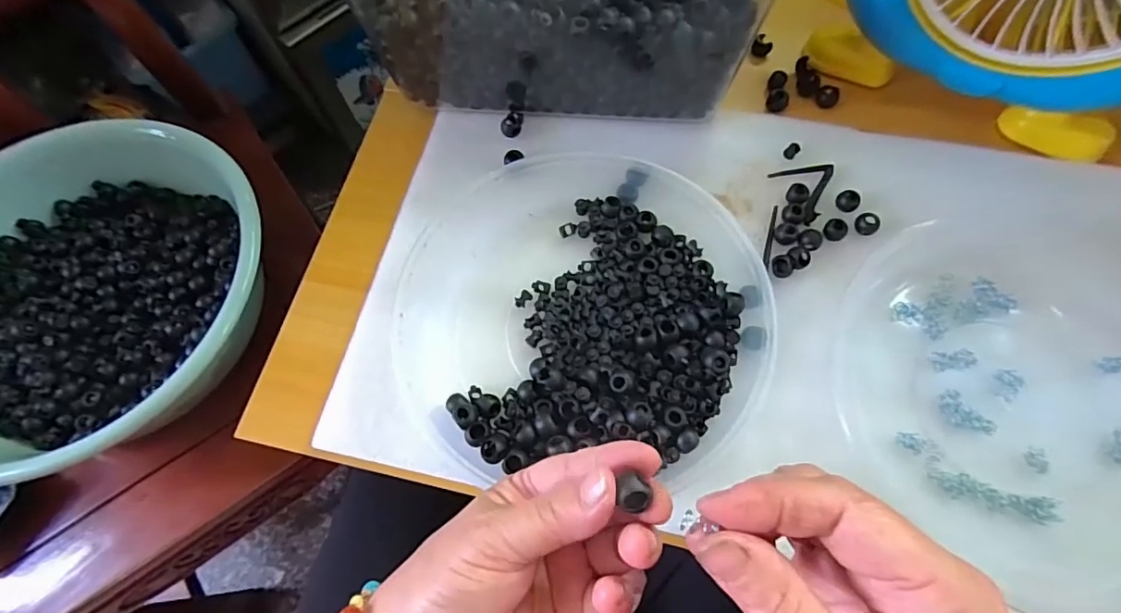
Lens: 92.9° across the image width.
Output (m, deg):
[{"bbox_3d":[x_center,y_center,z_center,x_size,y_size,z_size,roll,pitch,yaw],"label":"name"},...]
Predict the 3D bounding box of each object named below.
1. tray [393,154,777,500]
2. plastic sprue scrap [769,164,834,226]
[{"bbox_3d":[0.014,-0.006,0.356,0.235,0.033,0.243,2,69,4],"label":"tray"},{"bbox_3d":[0.181,-0.081,0.387,0.044,0.009,0.049,-7,69,0],"label":"plastic sprue scrap"}]

